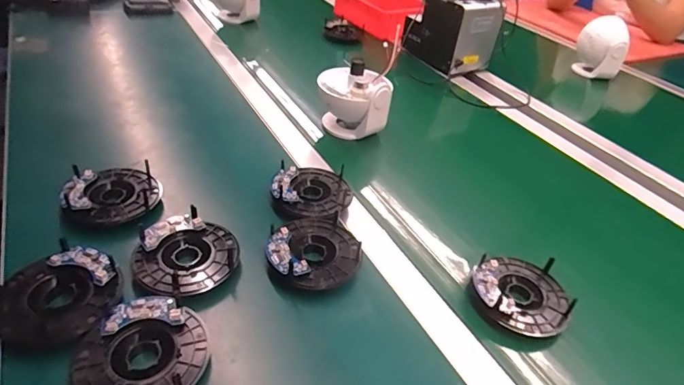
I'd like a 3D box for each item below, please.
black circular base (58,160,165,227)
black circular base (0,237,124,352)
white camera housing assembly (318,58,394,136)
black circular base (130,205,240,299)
[{"bbox_3d":[-0.263,0.003,0.513,0.102,0.037,0.098,-13,41,-24],"label":"black circular base"},{"bbox_3d":[-0.254,0.091,0.397,0.100,0.015,0.096,26,41,23],"label":"black circular base"},{"bbox_3d":[0.017,-0.136,0.704,0.112,0.121,0.081,1,38,-8],"label":"white camera housing assembly"},{"bbox_3d":[-0.157,0.061,0.450,0.097,0.018,0.094,7,45,-7],"label":"black circular base"}]

